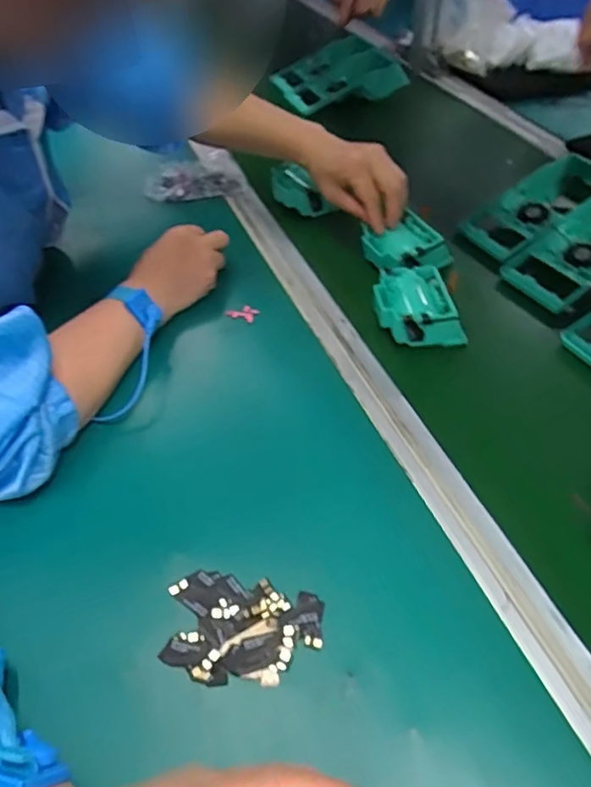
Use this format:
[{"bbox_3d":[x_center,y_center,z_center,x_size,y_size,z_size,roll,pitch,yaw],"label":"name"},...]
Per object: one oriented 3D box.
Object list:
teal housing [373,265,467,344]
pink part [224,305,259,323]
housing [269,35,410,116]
[{"bbox_3d":[0.111,-0.081,0.539,0.074,0.040,0.074,-8,42,-4],"label":"teal housing"},{"bbox_3d":[-0.053,-0.079,0.562,0.030,0.011,0.014,8,43,13],"label":"pink part"},{"bbox_3d":[0.064,-0.522,0.964,0.180,0.058,0.184,-28,54,-6],"label":"housing"}]

